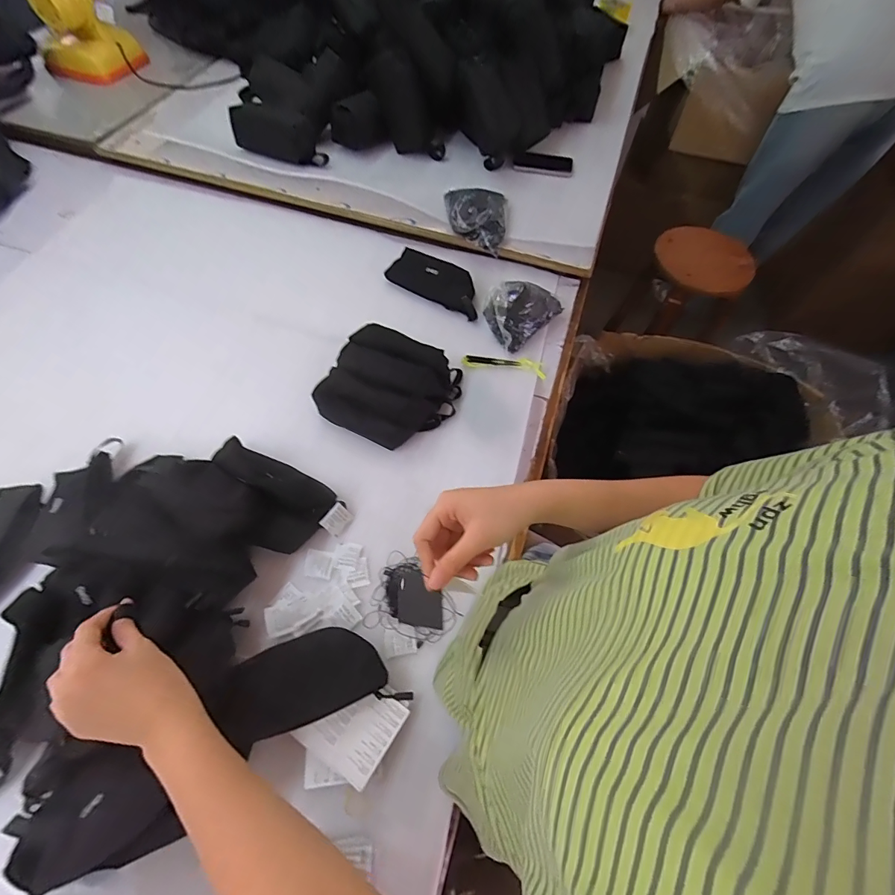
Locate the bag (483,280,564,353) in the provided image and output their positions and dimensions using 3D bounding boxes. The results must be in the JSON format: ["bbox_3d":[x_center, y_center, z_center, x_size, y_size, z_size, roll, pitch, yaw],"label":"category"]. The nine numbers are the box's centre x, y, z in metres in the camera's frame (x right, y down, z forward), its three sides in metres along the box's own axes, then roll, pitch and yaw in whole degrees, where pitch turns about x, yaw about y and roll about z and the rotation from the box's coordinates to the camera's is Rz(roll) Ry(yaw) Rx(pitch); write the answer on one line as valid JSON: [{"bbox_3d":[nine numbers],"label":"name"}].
[{"bbox_3d":[0.152,-0.274,0.838,0.156,0.076,0.108,-34,69,-20],"label":"bag"}]

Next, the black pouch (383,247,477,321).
[{"bbox_3d":[-0.020,-0.347,0.883,0.219,0.040,0.080,30,64,12],"label":"black pouch"}]

